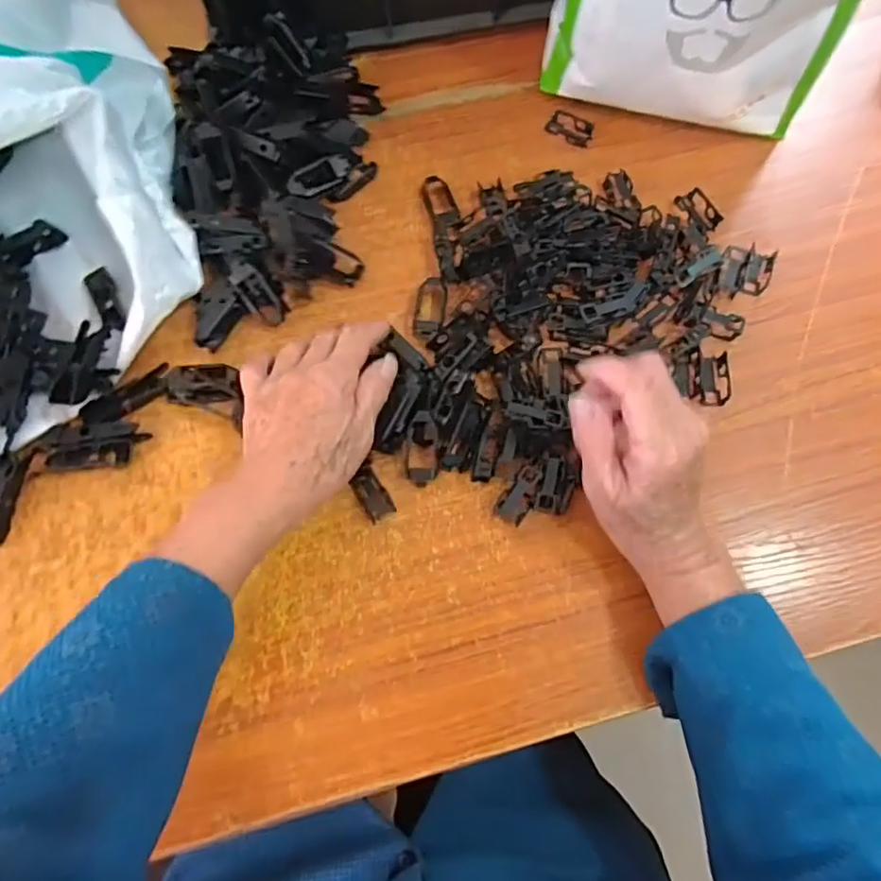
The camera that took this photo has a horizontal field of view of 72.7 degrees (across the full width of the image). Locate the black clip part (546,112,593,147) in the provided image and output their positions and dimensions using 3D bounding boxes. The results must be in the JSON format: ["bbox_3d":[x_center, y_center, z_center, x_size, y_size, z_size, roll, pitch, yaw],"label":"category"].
[{"bbox_3d":[0.113,-0.272,0.521,0.039,0.004,0.028,23,73,7],"label":"black clip part"}]

